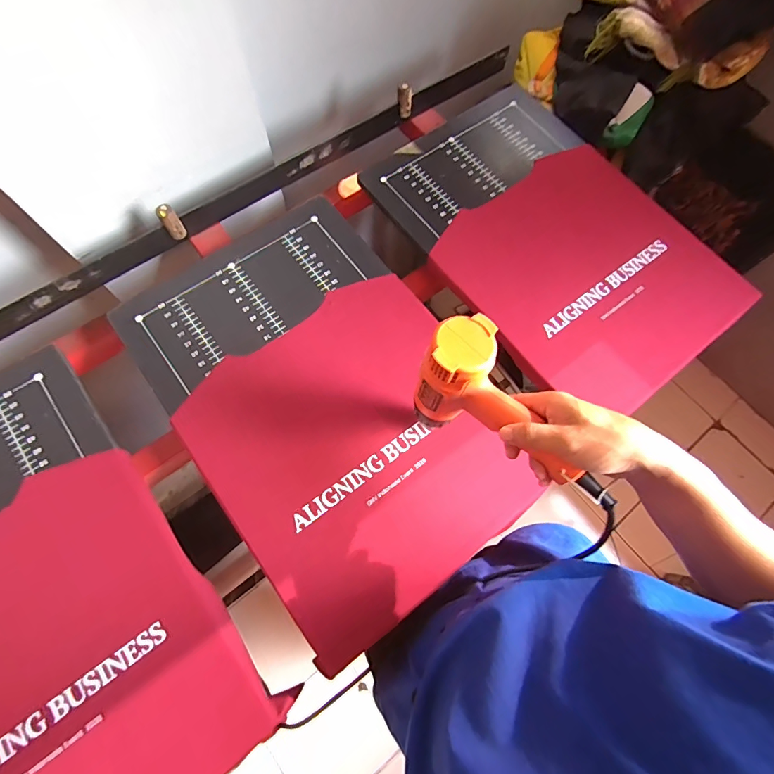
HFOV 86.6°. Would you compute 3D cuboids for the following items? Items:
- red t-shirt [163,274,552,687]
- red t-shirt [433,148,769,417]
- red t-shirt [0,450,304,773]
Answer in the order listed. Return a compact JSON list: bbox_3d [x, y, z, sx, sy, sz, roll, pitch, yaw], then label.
[{"bbox_3d":[-0.037,0.077,0.563,0.377,0.027,0.404,-34,75,-13],"label":"red t-shirt"},{"bbox_3d":[0.335,-0.195,0.683,0.391,0.023,0.409,-35,75,-13],"label":"red t-shirt"},{"bbox_3d":[-0.410,0.348,0.471,0.419,0.048,0.417,-39,76,-14],"label":"red t-shirt"}]

